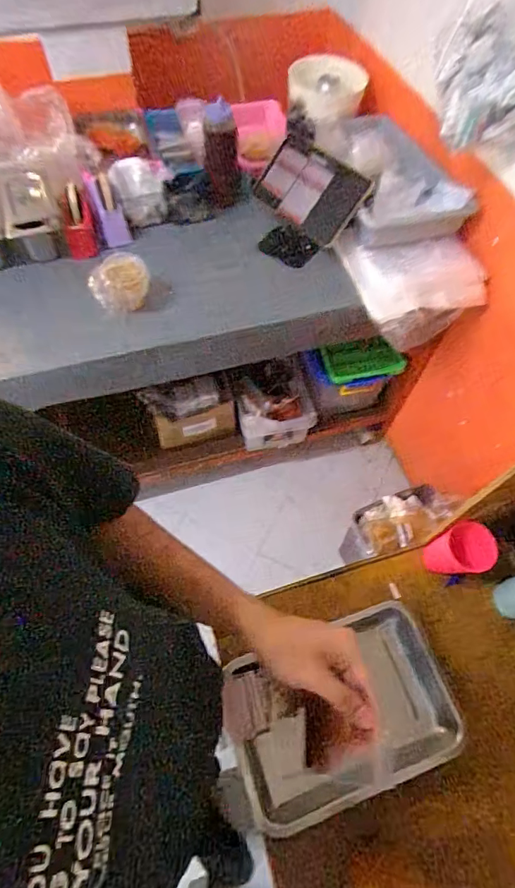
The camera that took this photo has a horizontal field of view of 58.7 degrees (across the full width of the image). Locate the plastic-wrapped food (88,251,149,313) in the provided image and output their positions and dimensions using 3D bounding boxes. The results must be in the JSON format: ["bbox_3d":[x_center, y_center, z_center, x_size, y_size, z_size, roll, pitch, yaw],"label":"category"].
[{"bbox_3d":[-0.301,-0.353,1.003,0.121,0.118,0.098,-17,63,-11],"label":"plastic-wrapped food"}]

